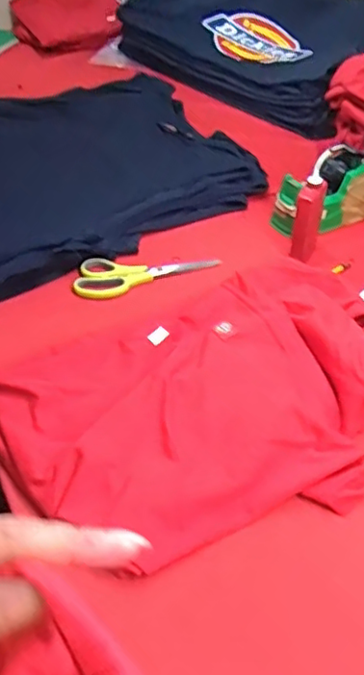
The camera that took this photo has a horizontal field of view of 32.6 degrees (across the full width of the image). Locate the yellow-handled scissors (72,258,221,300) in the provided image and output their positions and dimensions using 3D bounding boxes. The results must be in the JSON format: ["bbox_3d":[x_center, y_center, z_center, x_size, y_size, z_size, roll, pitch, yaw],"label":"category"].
[{"bbox_3d":[-0.040,-0.082,0.794,0.195,0.011,0.063,-5,43,-14],"label":"yellow-handled scissors"}]

